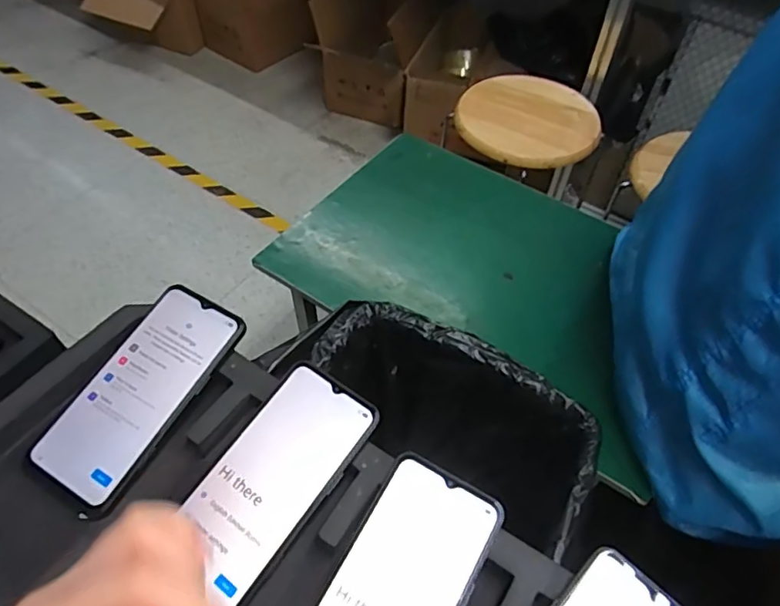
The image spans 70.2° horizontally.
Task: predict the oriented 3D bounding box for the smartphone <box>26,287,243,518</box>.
[{"bbox_3d":[-0.179,0.063,0.400,0.074,0.007,0.161,26,67,18],"label":"smartphone"}]

